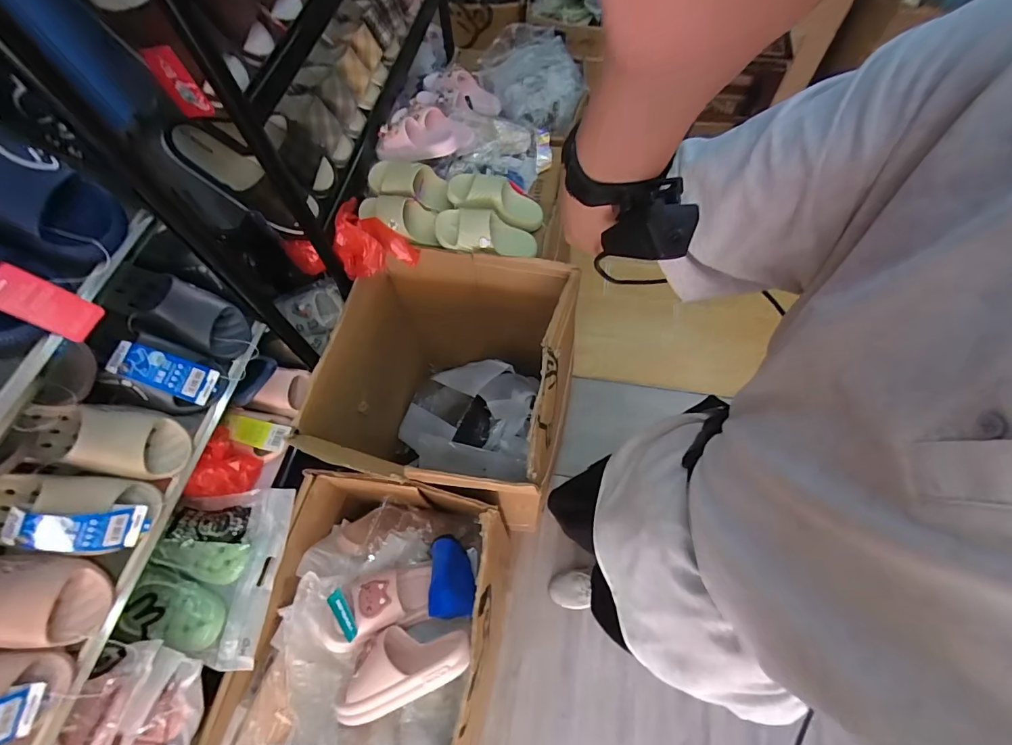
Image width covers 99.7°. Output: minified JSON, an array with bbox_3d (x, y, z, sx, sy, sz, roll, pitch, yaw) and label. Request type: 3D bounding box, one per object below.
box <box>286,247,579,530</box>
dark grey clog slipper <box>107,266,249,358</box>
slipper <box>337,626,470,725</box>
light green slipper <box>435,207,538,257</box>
[{"bbox_3d":[-0.102,0.066,1.124,0.485,0.602,0.548,8,64,7],"label":"box"},{"bbox_3d":[-0.542,-0.107,0.715,0.210,0.066,0.085,29,64,-19],"label":"dark grey clog slipper"},{"bbox_3d":[-0.179,0.526,0.777,0.244,0.086,0.133,-23,49,3],"label":"slipper"},{"bbox_3d":[-0.040,-0.318,0.991,0.236,0.060,0.112,5,61,-19],"label":"light green slipper"}]

